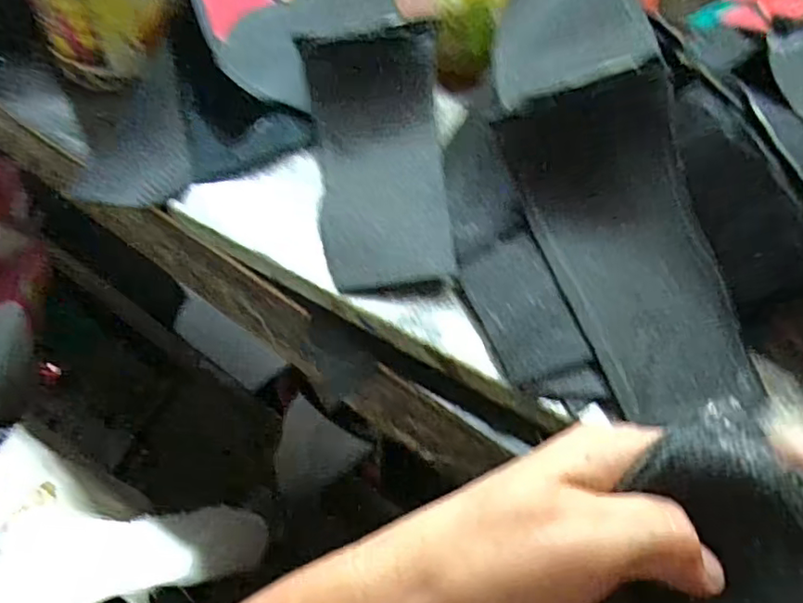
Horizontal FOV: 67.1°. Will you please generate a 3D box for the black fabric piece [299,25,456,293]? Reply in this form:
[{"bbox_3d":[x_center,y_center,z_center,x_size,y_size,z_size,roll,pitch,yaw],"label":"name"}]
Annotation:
[{"bbox_3d":[-0.012,-0.094,0.408,0.092,0.045,0.190,-3,66,-7],"label":"black fabric piece"}]

